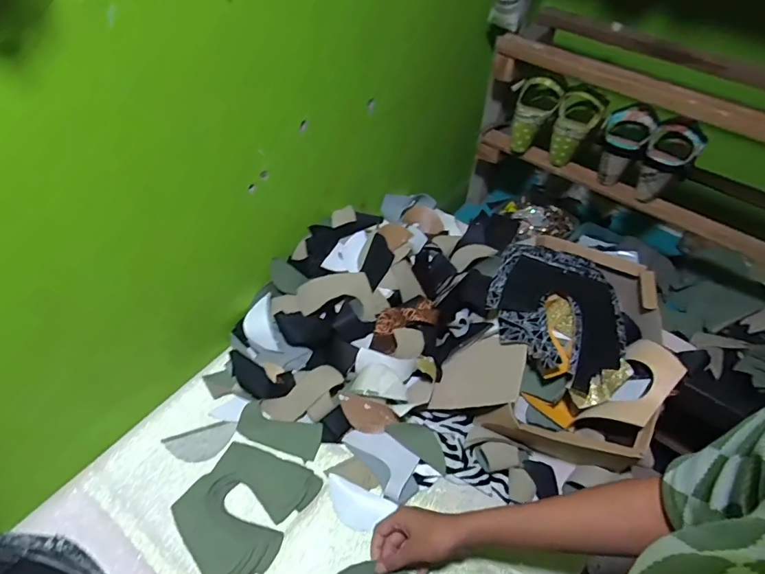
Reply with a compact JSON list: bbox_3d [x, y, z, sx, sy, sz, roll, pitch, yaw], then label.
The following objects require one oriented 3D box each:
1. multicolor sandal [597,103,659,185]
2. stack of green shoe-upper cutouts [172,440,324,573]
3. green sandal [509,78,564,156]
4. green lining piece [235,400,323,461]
[{"bbox_3d":[0.440,-0.265,0.845,0.081,0.130,0.092,27,55,19],"label":"multicolor sandal"},{"bbox_3d":[-0.189,0.292,0.617,0.150,0.009,0.162,25,54,18],"label":"stack of green shoe-upper cutouts"},{"bbox_3d":[0.289,-0.335,0.904,0.077,0.136,0.061,29,20,16],"label":"green sandal"},{"bbox_3d":[-0.152,0.212,0.682,0.126,0.004,0.053,18,63,9],"label":"green lining piece"}]

